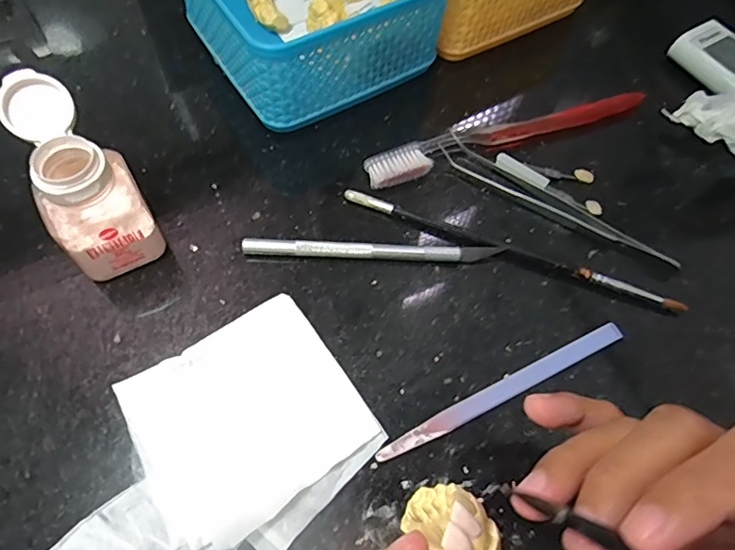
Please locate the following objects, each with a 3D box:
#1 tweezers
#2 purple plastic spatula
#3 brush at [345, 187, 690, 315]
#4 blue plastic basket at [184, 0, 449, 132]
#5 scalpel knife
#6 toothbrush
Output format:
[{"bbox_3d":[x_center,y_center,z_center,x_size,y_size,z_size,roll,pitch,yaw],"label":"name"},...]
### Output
[{"bbox_3d":[0.107,-0.043,0.300,0.143,0.010,0.017,29,64,11],"label":"tweezers"},{"bbox_3d":[0.067,0.055,0.252,0.136,0.004,0.011,-24,66,-15],"label":"purple plastic spatula"},{"bbox_3d":[0.076,-0.013,0.285,0.186,0.006,0.009,20,63,7],"label":"brush"},{"bbox_3d":[-0.036,-0.172,0.328,0.128,0.066,0.129,-28,68,-17],"label":"blue plastic basket"},{"bbox_3d":[0.004,-0.013,0.281,0.137,0.008,0.008,1,62,-3],"label":"scalpel knife"},{"bbox_3d":[0.084,-0.087,0.320,0.180,0.013,0.021,-19,65,-13],"label":"toothbrush"}]

